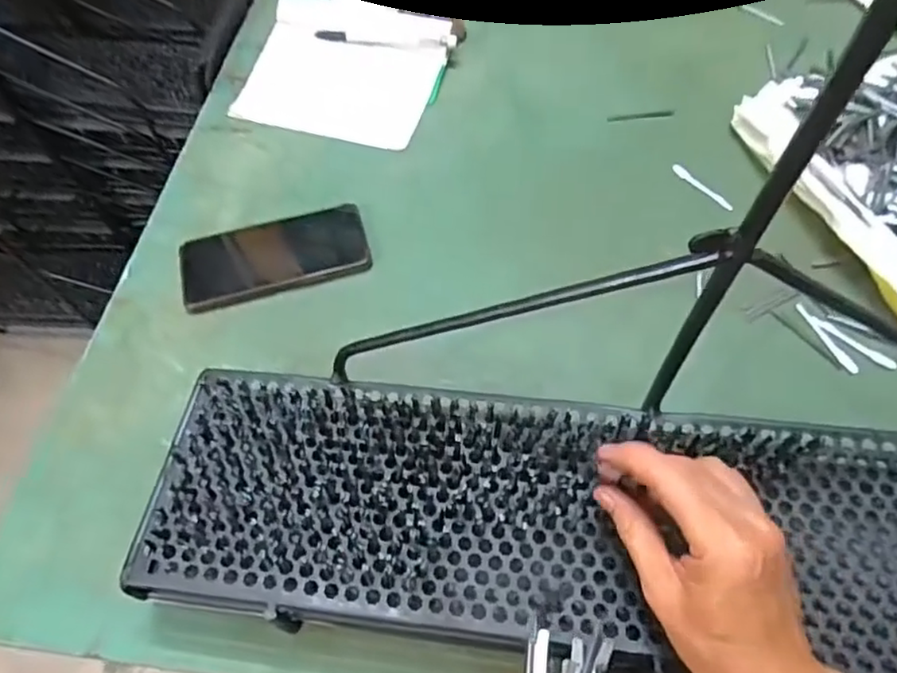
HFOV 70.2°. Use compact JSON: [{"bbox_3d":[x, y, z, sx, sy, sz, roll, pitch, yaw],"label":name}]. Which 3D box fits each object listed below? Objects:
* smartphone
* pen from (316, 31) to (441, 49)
[{"bbox_3d":[-0.152,-0.071,0.561,0.160,0.015,0.072,-16,59,-8],"label":"smartphone"},{"bbox_3d":[-0.078,-0.322,0.698,0.138,0.013,0.013,9,59,7],"label":"pen"}]

